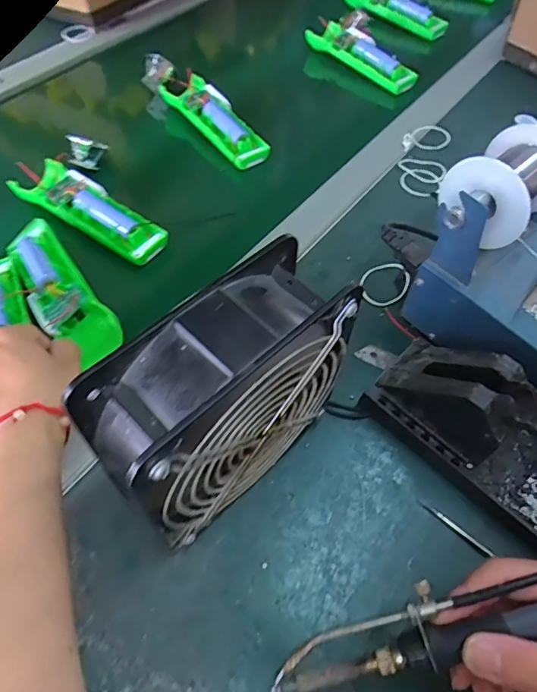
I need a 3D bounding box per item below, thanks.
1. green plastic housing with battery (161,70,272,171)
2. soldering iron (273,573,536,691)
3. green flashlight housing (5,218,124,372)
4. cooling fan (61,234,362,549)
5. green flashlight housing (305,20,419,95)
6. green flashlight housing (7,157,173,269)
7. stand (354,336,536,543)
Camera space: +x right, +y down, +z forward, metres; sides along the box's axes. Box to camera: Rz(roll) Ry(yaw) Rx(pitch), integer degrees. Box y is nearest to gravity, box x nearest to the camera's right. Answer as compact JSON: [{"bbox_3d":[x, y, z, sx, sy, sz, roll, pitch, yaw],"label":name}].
[{"bbox_3d":[-0.060,-0.269,0.575,0.054,0.021,0.179,-32,63,-21],"label":"green plastic housing with battery"},{"bbox_3d":[0.105,0.137,0.251,0.213,0.024,0.032,-16,57,6],"label":"soldering iron"},{"bbox_3d":[-0.176,-0.052,0.404,0.047,0.020,0.170,-31,63,-20],"label":"green flashlight housing"},{"bbox_3d":[-0.023,0.037,0.290,0.064,0.150,0.153,39,63,21],"label":"cooling fan"},{"bbox_3d":[0.131,-0.406,0.682,0.049,0.023,0.179,-37,65,-23],"label":"green flashlight housing"},{"bbox_3d":[-0.174,-0.132,0.475,0.166,0.021,0.056,34,62,19],"label":"green flashlight housing"},{"bbox_3d":[0.144,0.046,0.342,0.185,0.070,0.078,39,63,21],"label":"stand"}]

